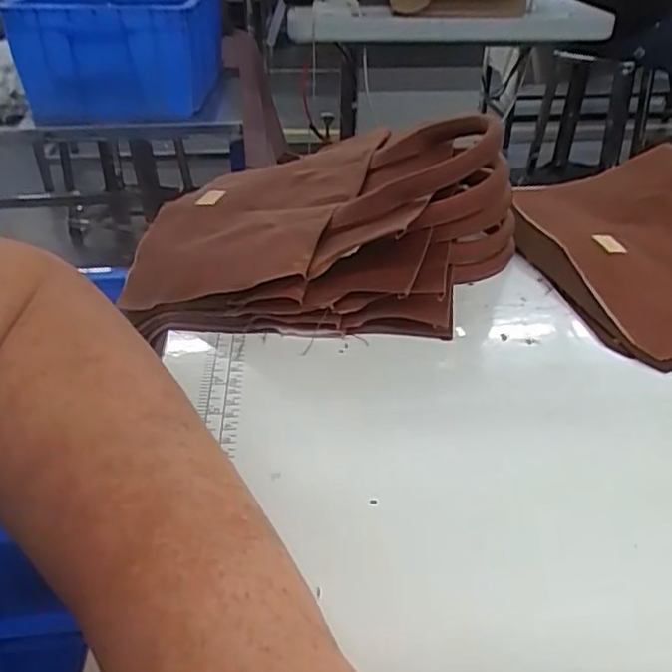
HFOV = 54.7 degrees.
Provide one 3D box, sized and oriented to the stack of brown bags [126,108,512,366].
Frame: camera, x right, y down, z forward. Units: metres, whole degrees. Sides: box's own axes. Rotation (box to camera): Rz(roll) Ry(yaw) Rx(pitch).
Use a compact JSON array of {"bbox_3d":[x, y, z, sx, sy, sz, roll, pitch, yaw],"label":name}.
[{"bbox_3d":[-0.011,-0.097,0.474,0.267,0.085,0.233,3,34,4],"label":"stack of brown bags"}]

